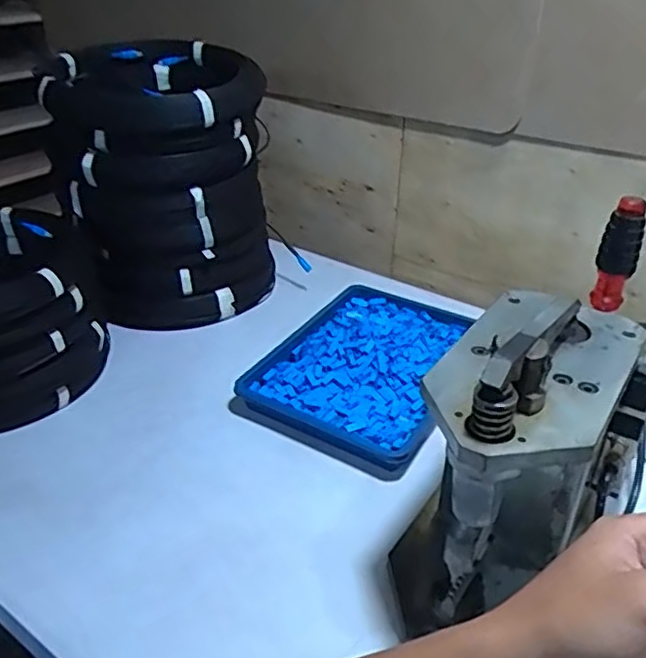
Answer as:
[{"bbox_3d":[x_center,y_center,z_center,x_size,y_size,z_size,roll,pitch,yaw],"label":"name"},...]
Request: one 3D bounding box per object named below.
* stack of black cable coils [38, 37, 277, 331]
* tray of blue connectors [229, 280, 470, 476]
[{"bbox_3d":[-0.228,-0.215,0.966,0.276,0.348,0.269,-6,33,-11],"label":"stack of black cable coils"},{"bbox_3d":[0.069,0.049,0.875,0.234,0.042,0.316,19,36,27],"label":"tray of blue connectors"}]

